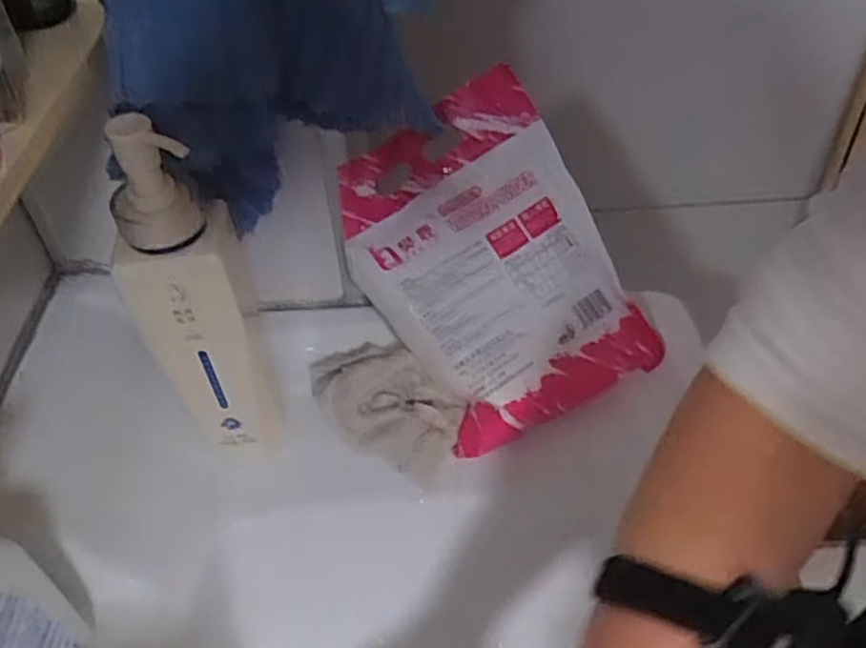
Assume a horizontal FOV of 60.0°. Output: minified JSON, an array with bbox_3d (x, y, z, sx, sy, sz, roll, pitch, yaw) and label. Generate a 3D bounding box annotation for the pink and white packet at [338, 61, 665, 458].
[{"bbox_3d":[0.043,-0.040,0.525,0.166,0.038,0.232,-30,92,-8],"label":"pink and white packet"}]

